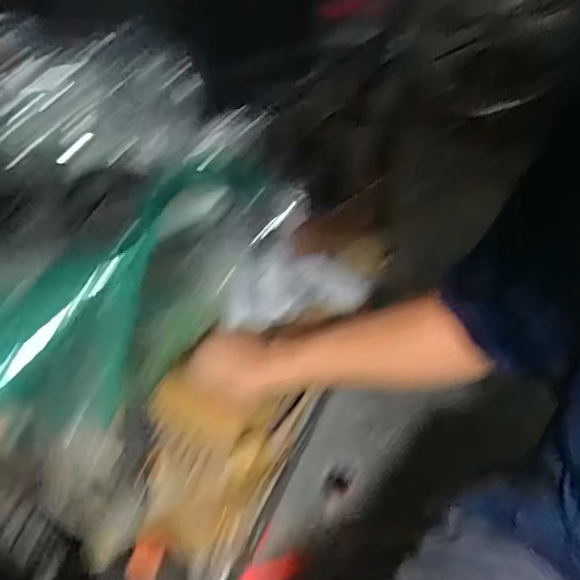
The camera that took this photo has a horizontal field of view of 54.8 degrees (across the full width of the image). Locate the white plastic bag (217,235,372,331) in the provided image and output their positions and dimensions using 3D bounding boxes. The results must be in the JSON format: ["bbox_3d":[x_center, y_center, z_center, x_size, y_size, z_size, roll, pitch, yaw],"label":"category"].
[{"bbox_3d":[0.016,-0.008,0.811,0.252,0.109,0.067,-3,29,-46],"label":"white plastic bag"}]

